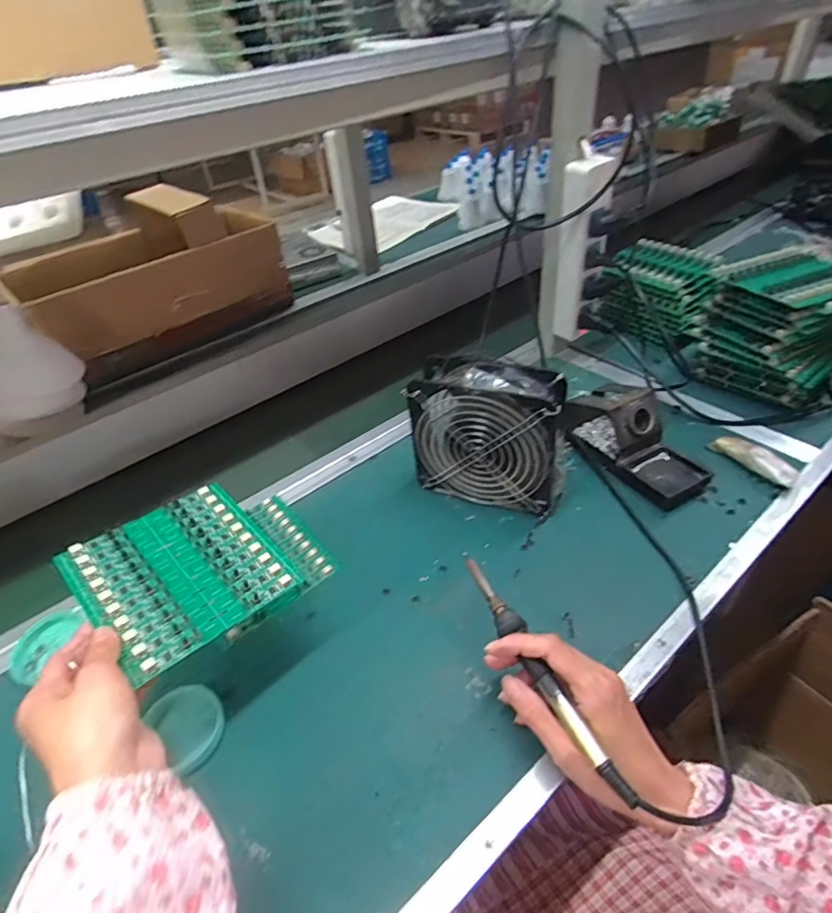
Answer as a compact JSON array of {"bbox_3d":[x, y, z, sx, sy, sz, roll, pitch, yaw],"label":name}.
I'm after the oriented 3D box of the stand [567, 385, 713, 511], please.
[{"bbox_3d":[0.244,-0.024,0.583,0.080,0.075,0.159,-21,42,-16],"label":"stand"}]

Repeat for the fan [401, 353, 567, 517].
[{"bbox_3d":[0.075,-0.021,0.547,0.155,0.154,0.057,11,43,20],"label":"fan"}]

